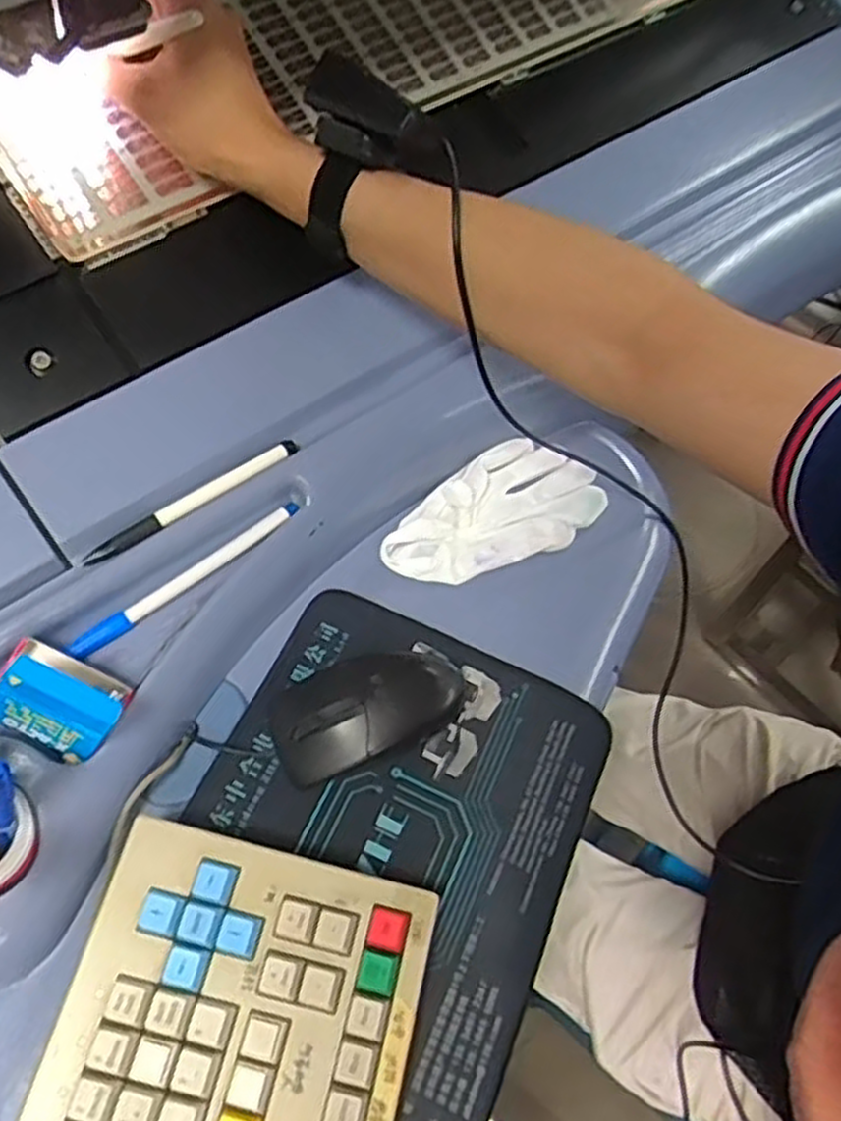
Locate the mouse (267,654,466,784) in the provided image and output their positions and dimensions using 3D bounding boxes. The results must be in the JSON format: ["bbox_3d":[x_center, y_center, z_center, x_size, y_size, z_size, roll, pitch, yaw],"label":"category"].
[{"bbox_3d":[-0.030,0.082,0.444,0.110,0.033,0.060,-20,64,-13],"label":"mouse"}]

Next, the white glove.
[{"bbox_3d":[0.050,-0.029,0.518,0.144,0.023,0.080,-37,68,-21],"label":"white glove"}]

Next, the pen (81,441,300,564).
[{"bbox_3d":[-0.128,-0.035,0.443,0.132,0.008,0.012,-34,67,-19],"label":"pen"}]

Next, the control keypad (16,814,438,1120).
[{"bbox_3d":[-0.083,0.218,0.365,0.154,0.039,0.153,13,61,4],"label":"control keypad"}]

